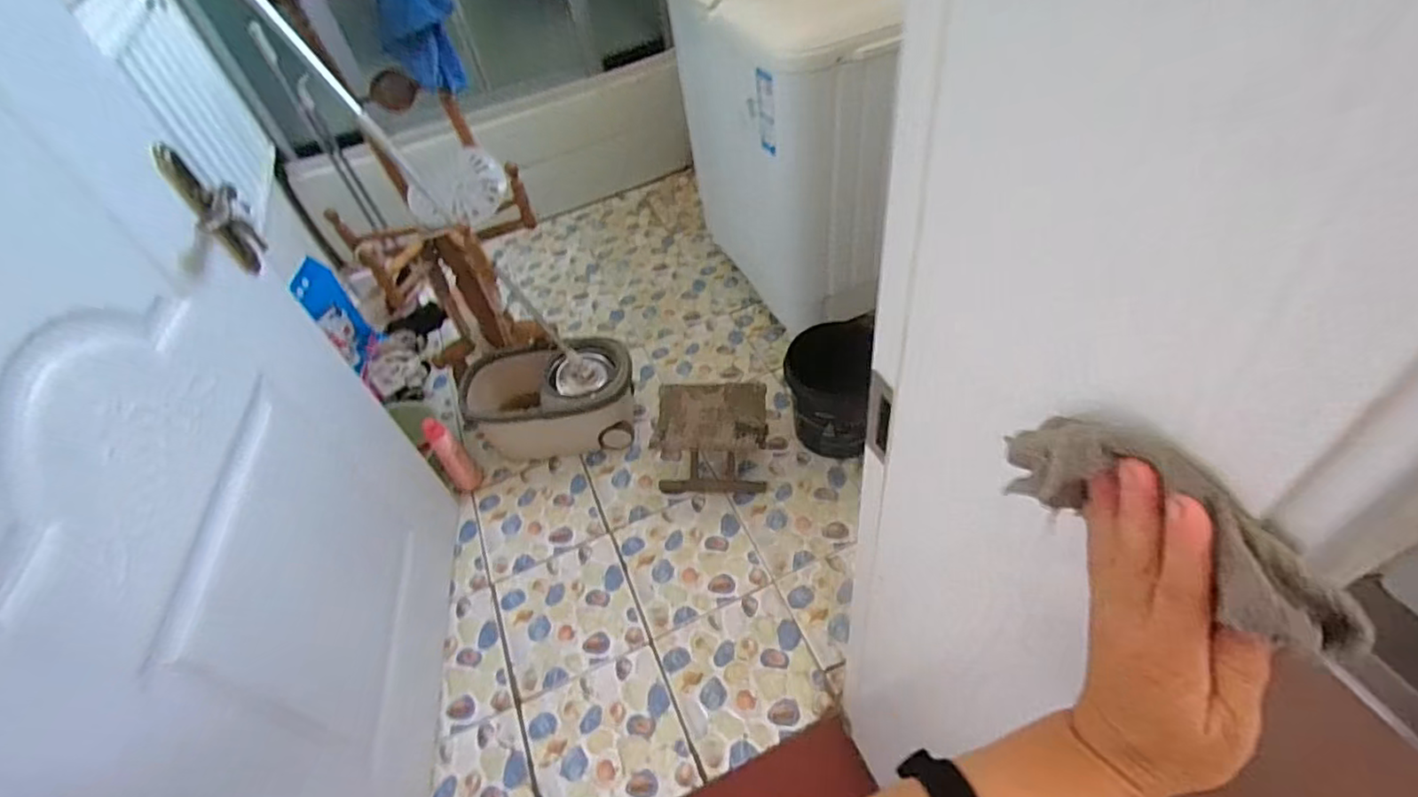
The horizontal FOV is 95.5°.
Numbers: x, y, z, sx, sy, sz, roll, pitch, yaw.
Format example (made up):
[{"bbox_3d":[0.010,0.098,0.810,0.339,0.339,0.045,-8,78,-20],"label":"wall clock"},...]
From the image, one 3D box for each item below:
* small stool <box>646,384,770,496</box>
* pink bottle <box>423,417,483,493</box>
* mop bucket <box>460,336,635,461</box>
[{"bbox_3d":[0.008,0.105,1.615,0.274,0.220,0.179,-2,49,7],"label":"small stool"},{"bbox_3d":[-0.676,0.144,1.688,0.075,0.237,0.057,-37,31,-22],"label":"pink bottle"},{"bbox_3d":[-0.427,0.009,1.748,0.460,0.254,0.238,-3,49,6],"label":"mop bucket"}]

